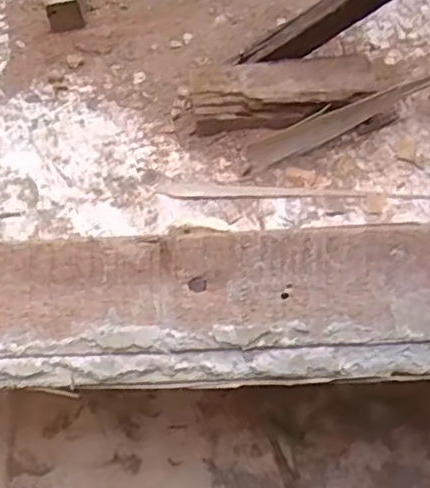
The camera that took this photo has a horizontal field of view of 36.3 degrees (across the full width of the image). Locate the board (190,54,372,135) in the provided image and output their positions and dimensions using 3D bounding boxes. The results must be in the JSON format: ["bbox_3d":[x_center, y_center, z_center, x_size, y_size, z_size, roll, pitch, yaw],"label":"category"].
[{"bbox_3d":[0.082,-0.183,0.822,0.228,0.061,0.086,-1,58,1],"label":"board"}]

